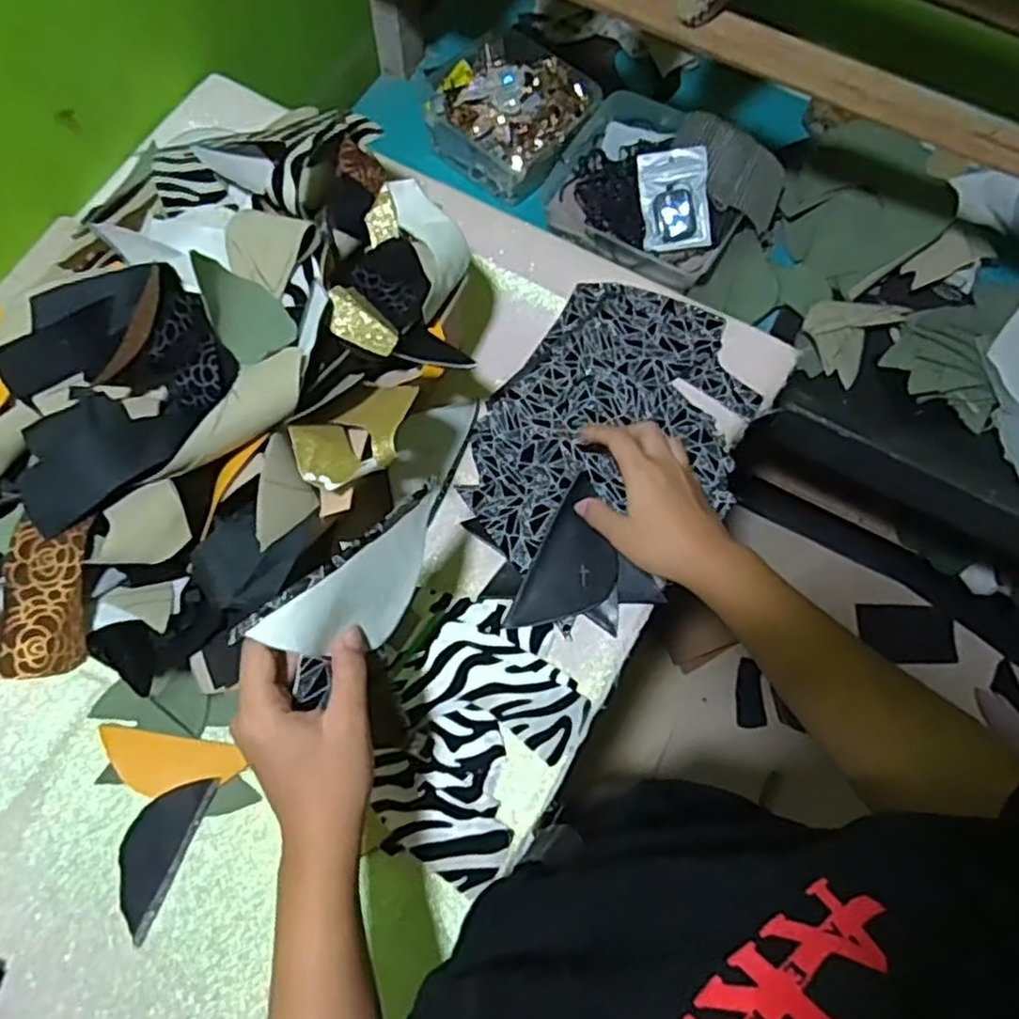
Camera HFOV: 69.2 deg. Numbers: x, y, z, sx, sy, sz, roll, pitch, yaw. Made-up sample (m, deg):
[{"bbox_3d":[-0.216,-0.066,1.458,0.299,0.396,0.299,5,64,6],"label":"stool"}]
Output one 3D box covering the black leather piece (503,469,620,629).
[{"bbox_3d":[0.052,0.042,0.570,0.063,0.004,0.125,26,83,1],"label":"black leather piece"}]

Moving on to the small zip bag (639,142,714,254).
[{"bbox_3d":[0.172,-0.322,0.767,0.068,0.012,0.098,-5,104,15],"label":"small zip bag"}]

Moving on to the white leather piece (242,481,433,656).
[{"bbox_3d":[-0.080,0.048,0.423,0.009,0.062,0.124,15,43,36],"label":"white leather piece"}]

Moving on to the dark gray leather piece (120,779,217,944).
[{"bbox_3d":[-0.244,0.232,0.507,0.042,0.005,0.103,21,70,6],"label":"dark gray leather piece"}]

